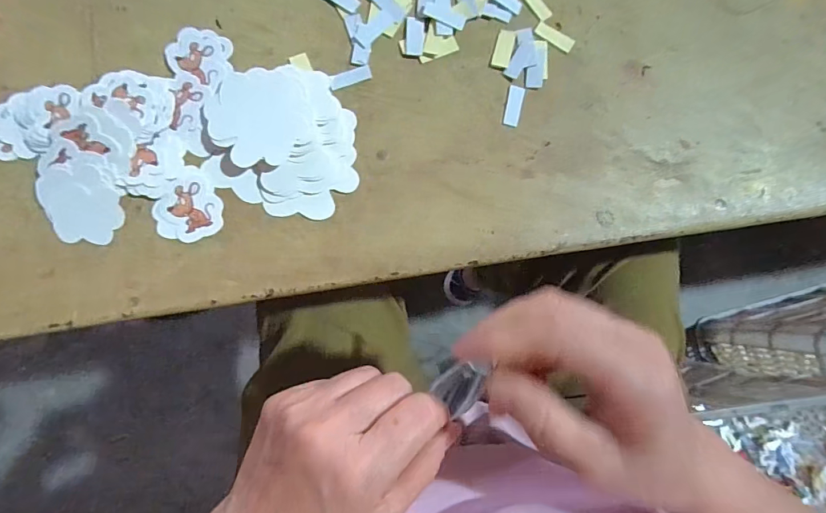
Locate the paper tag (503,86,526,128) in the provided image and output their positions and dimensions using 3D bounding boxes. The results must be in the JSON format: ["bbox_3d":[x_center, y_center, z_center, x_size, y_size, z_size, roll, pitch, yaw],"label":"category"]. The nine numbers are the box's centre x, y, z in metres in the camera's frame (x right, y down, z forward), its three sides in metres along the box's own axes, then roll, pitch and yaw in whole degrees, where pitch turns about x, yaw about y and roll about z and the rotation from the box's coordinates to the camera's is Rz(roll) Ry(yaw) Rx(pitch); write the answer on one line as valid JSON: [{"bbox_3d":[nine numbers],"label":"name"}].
[{"bbox_3d":[0.069,-0.102,0.281,0.011,0.004,0.028,12,83,-4],"label":"paper tag"}]

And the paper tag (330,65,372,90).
[{"bbox_3d":[-0.041,-0.118,0.276,0.028,0.004,0.010,-23,94,-9],"label":"paper tag"}]

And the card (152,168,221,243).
[{"bbox_3d":[-0.139,-0.030,0.258,0.039,0.004,0.042,-26,87,-7],"label":"card"}]

